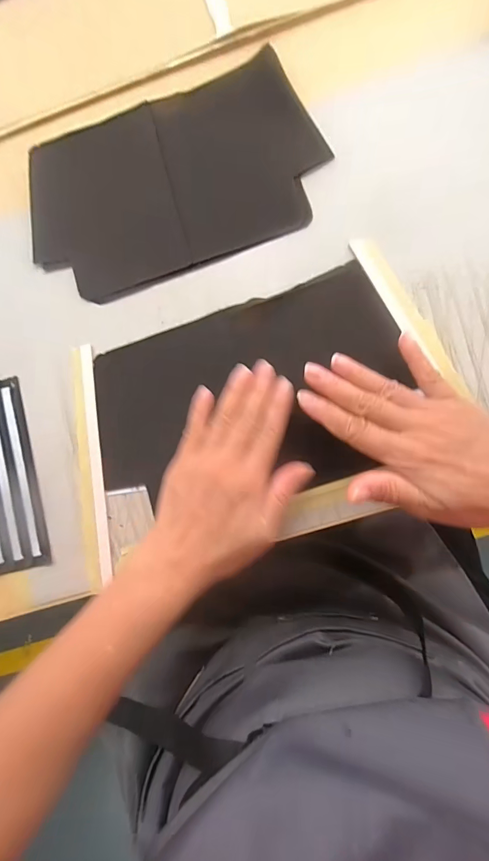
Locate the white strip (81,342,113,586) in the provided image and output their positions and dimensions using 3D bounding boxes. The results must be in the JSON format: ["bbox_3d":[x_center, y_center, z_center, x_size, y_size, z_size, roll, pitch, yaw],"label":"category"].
[{"bbox_3d":[-0.131,0.023,0.344,0.012,0.004,0.201,-9,84,6],"label":"white strip"}]

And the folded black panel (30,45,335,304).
[{"bbox_3d":[-0.071,-0.233,0.362,0.269,0.007,0.170,-19,83,4],"label":"folded black panel"}]

